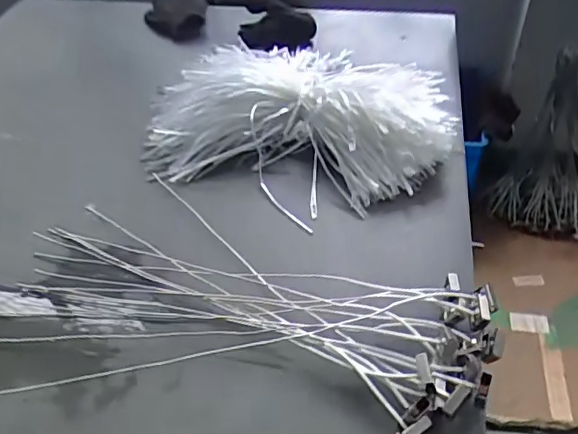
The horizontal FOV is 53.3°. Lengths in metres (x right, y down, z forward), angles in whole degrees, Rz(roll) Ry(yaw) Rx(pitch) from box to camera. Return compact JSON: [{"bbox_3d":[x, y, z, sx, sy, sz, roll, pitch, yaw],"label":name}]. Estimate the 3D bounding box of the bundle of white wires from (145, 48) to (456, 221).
[{"bbox_3d":[0.012,-0.150,0.869,0.464,0.107,0.245,2,45,5],"label":"bundle of white wires"}]

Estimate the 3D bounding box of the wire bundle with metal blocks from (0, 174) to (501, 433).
[{"bbox_3d":[-0.055,0.094,0.666,0.562,0.043,0.292,4,45,7],"label":"wire bundle with metal blocks"}]

